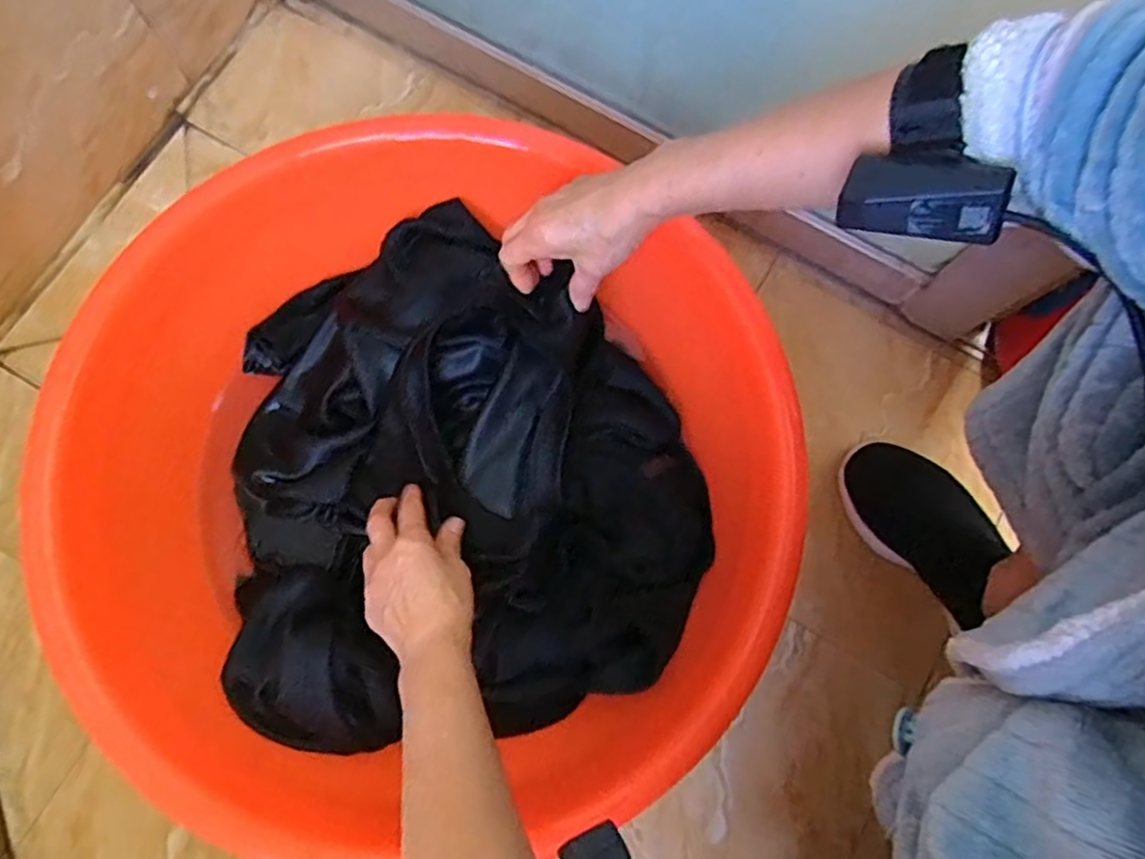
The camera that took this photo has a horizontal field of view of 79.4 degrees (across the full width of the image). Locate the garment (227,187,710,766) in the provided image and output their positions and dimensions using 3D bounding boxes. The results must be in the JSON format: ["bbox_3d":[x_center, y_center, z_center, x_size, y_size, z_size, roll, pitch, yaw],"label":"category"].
[{"bbox_3d":[-0.089,0.024,0.556,0.364,0.086,0.392,-4,78,-1],"label":"garment"}]

